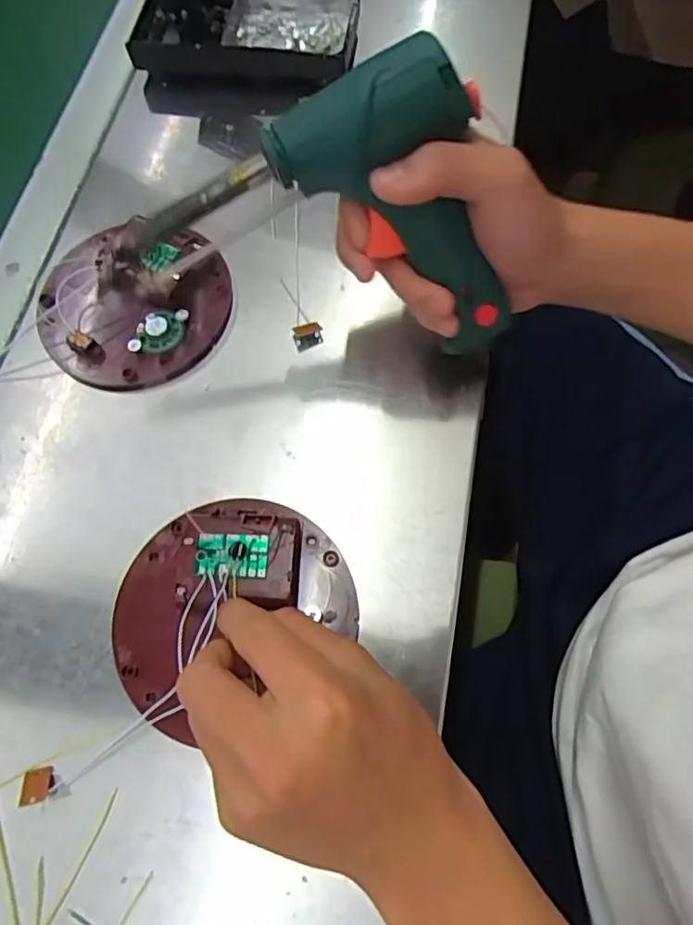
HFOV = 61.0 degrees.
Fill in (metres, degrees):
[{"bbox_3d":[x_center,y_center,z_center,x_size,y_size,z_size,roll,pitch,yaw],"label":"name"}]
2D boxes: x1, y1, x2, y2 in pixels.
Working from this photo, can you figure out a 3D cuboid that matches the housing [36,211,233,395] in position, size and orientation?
[{"bbox_3d":[-0.135,-0.104,0.370,0.113,0.016,0.116,-1,69,3],"label":"housing"}]

